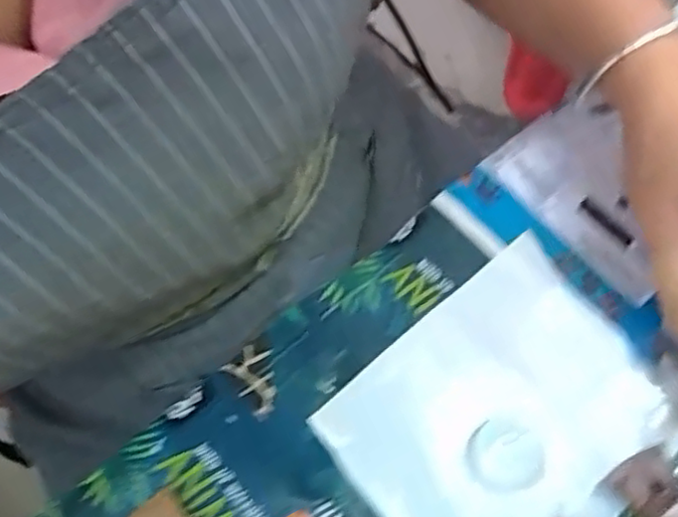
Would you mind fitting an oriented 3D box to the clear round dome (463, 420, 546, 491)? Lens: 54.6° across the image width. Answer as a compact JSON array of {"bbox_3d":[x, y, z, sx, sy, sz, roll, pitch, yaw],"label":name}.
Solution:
[{"bbox_3d":[0.075,0.089,0.297,0.032,0.004,0.030,-1,67,2],"label":"clear round dome"}]

